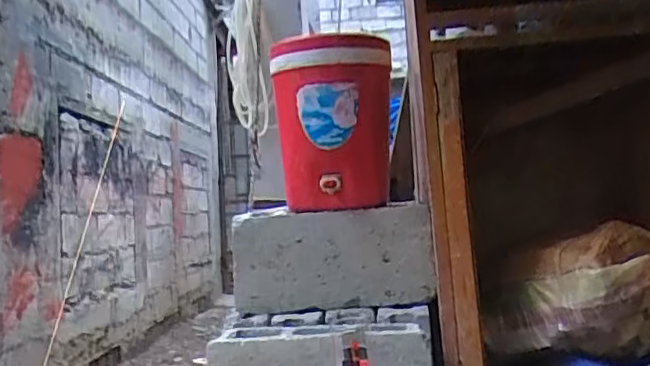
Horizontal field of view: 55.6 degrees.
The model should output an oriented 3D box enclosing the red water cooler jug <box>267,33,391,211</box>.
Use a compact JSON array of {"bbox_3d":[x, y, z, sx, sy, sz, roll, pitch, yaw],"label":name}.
[{"bbox_3d":[0.020,-0.122,1.288,0.228,0.342,0.291,-4,-3,6],"label":"red water cooler jug"}]

